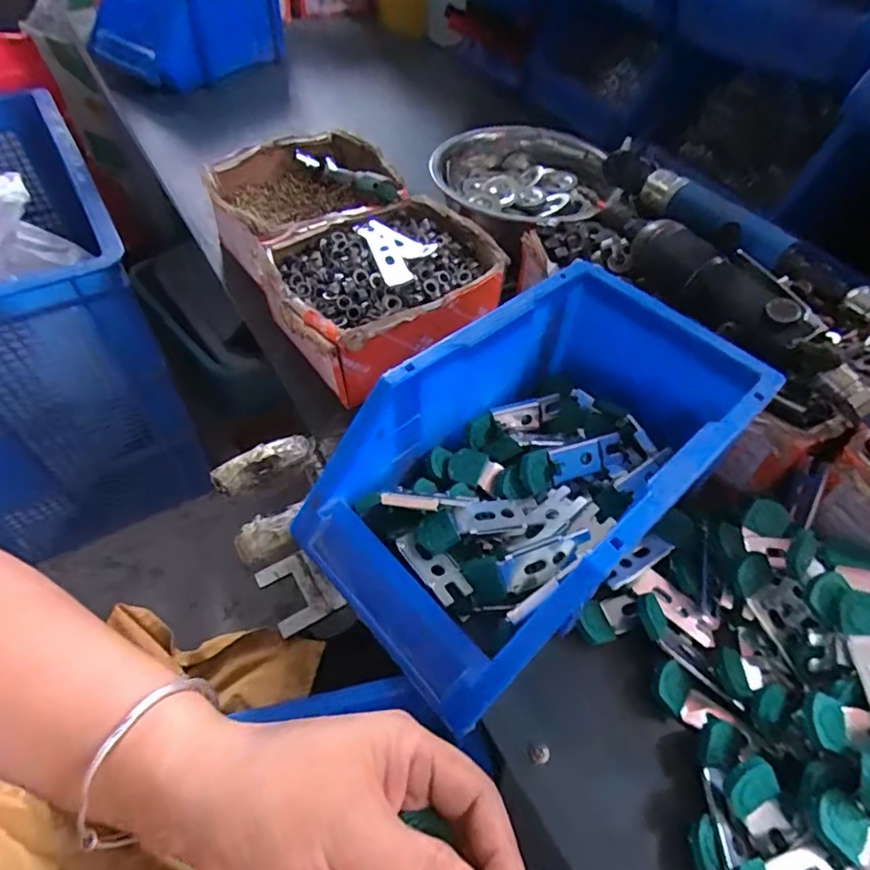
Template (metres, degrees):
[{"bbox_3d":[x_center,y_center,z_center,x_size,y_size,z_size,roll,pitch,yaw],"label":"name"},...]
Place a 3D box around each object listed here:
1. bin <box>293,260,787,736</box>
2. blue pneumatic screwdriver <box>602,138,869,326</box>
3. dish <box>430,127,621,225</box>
[{"bbox_3d":[0.057,0.016,0.325,0.246,0.095,0.146,-35,62,-26],"label":"bin"},{"bbox_3d":[0.228,-0.157,0.427,0.038,0.034,0.283,-28,59,-22],"label":"blue pneumatic screwdriver"},{"bbox_3d":[0.084,-0.253,0.554,0.168,0.050,0.157,2,52,-2],"label":"dish"}]

